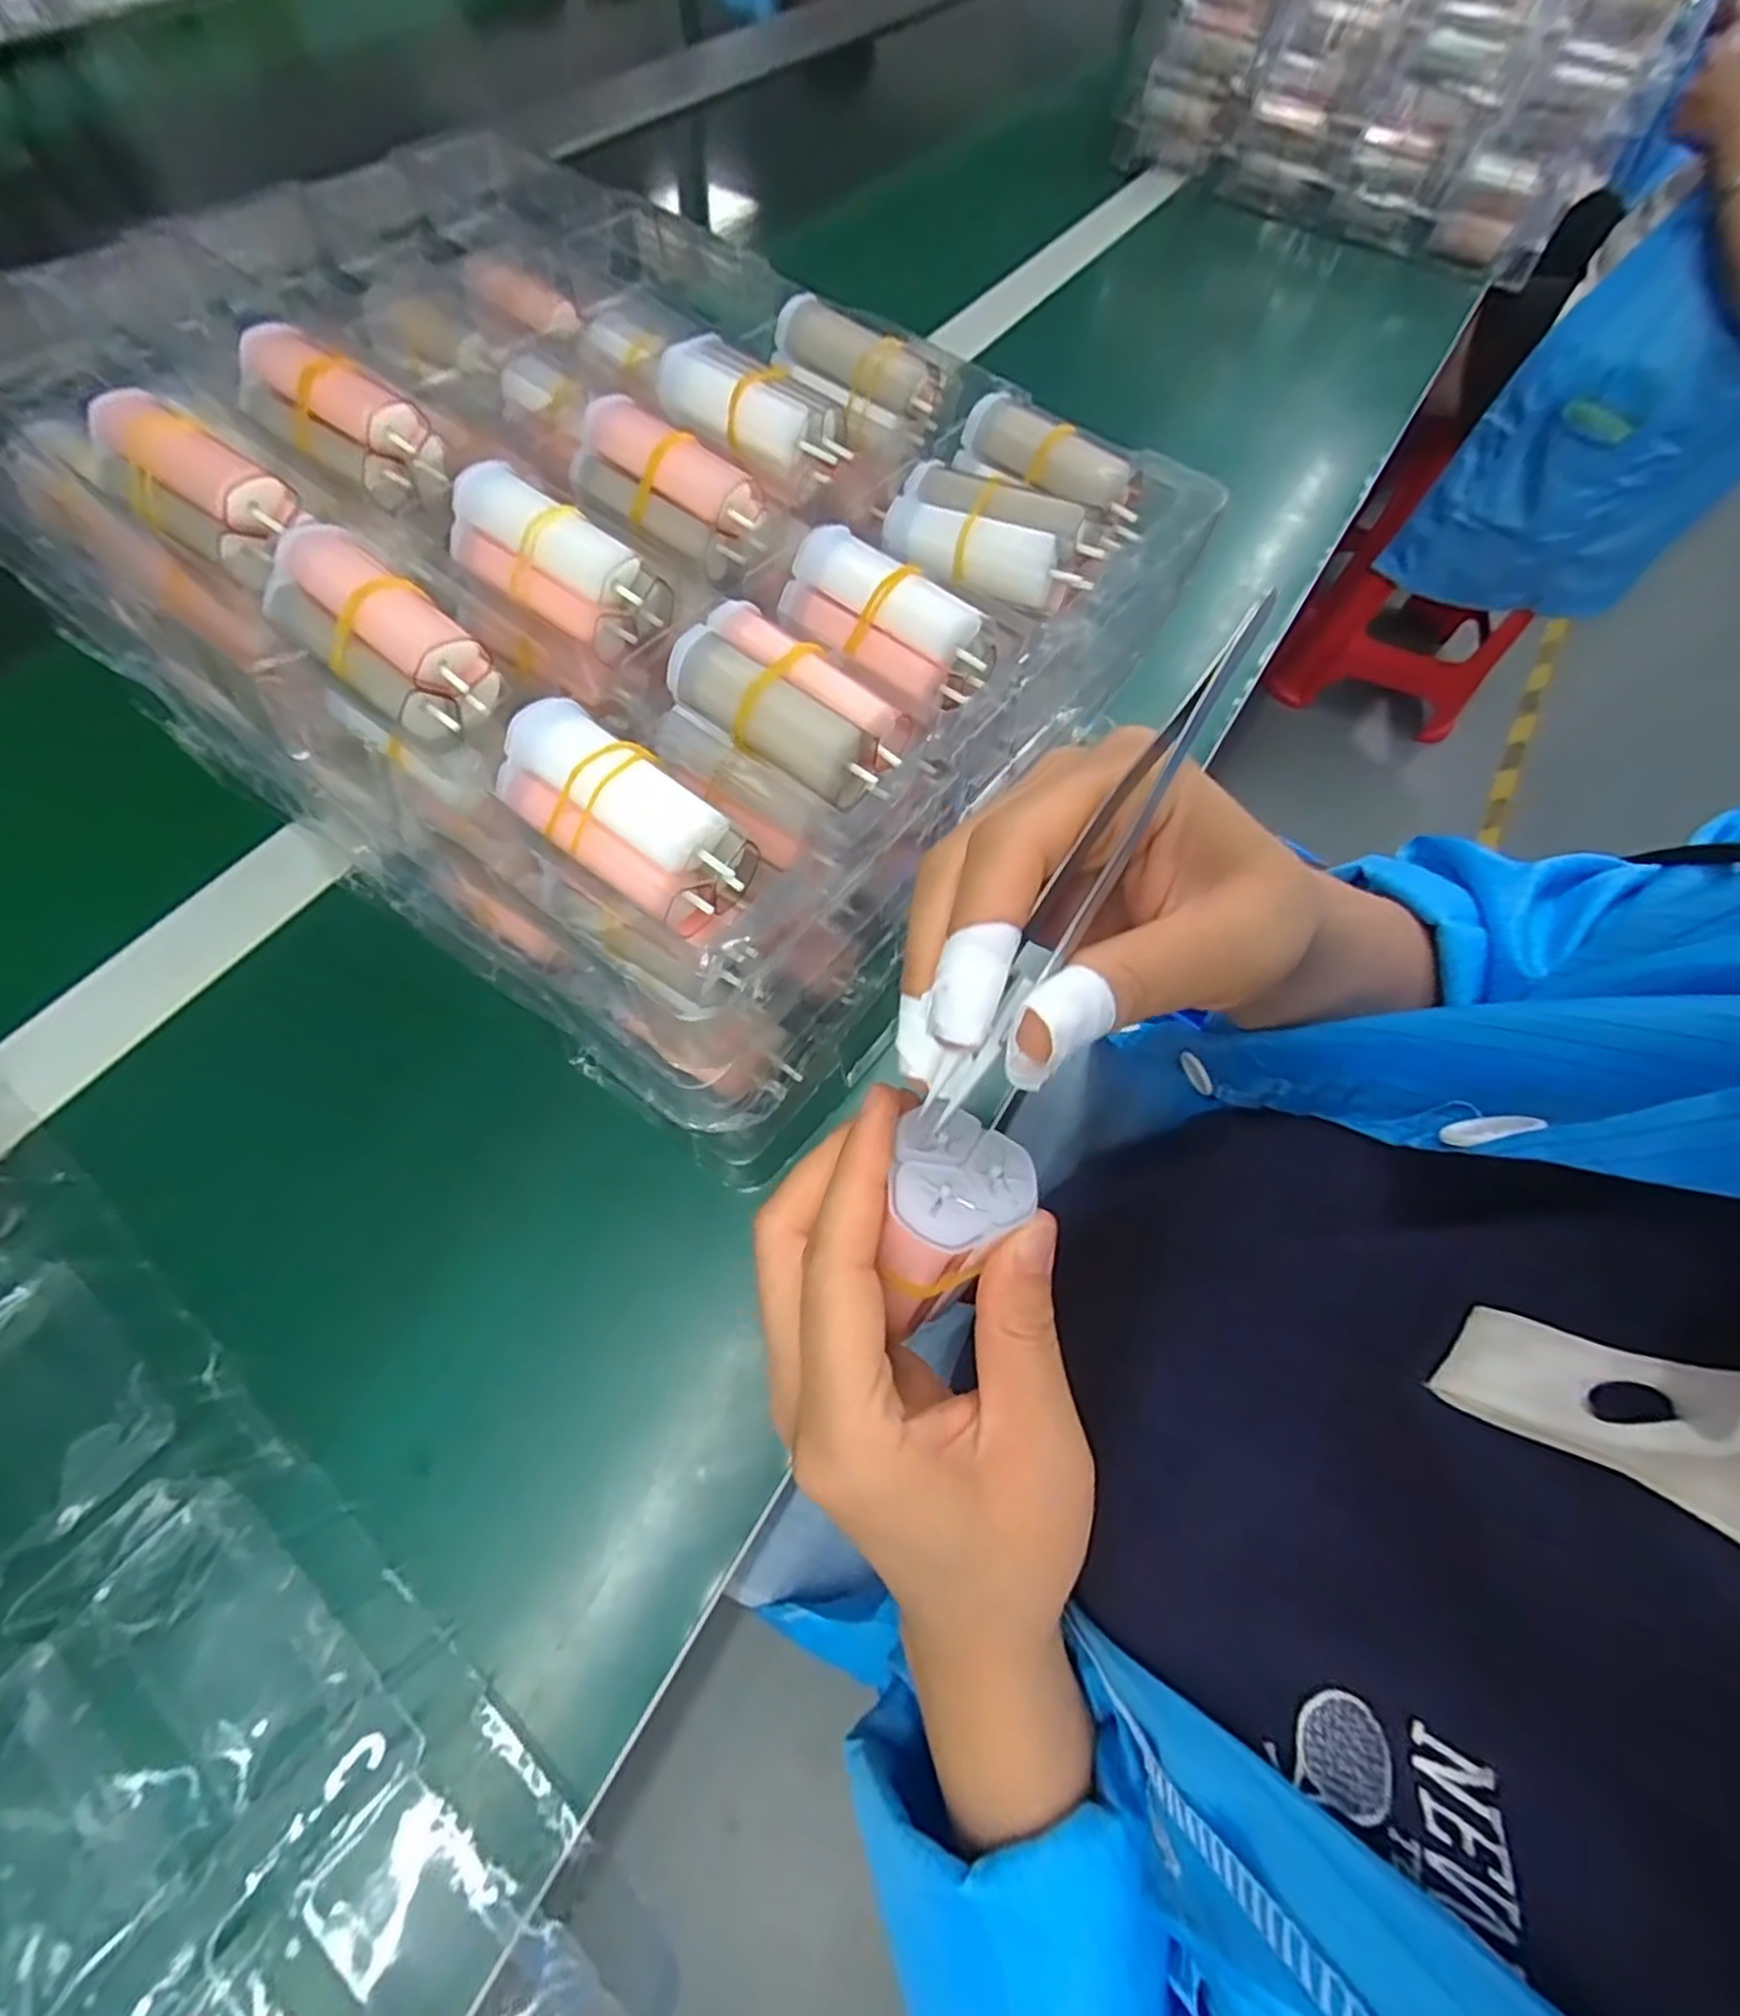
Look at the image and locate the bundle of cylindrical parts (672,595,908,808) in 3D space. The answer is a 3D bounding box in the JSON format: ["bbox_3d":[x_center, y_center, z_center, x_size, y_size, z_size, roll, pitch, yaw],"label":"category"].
[{"bbox_3d":[-0.023,-0.086,0.219,0.068,0.017,0.032,35,66,4],"label":"bundle of cylindrical parts"}]

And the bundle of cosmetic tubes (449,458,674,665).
[{"bbox_3d":[-0.100,-0.139,0.239,0.070,0.026,0.029,33,65,-1],"label":"bundle of cosmetic tubes"}]

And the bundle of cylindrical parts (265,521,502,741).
[{"bbox_3d":[-0.139,-0.106,0.217,0.068,0.023,0.032,39,67,1],"label":"bundle of cylindrical parts"}]

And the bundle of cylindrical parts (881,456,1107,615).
[{"bbox_3d":[0.039,-0.154,0.249,0.067,0.022,0.025,35,66,10],"label":"bundle of cylindrical parts"}]

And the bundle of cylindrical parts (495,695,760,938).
[{"bbox_3d":[-0.064,-0.049,0.197,0.070,0.020,0.029,36,66,4],"label":"bundle of cylindrical parts"}]

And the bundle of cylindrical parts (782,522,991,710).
[{"bbox_3d":[0.005,-0.121,0.236,0.067,0.027,0.024,29,65,15],"label":"bundle of cylindrical parts"}]

